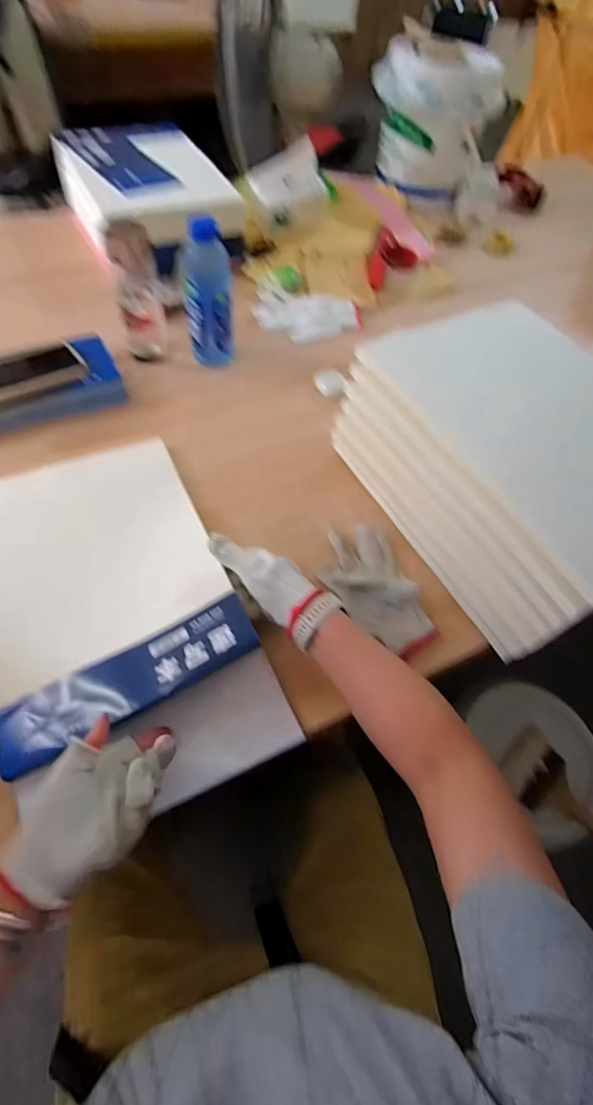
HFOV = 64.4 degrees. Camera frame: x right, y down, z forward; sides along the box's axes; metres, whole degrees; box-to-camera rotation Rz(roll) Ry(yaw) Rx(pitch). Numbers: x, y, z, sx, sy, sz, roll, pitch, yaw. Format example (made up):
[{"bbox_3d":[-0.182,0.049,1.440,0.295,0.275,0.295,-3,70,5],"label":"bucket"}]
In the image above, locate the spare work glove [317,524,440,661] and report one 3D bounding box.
[{"bbox_3d":[0.092,0.044,0.567,0.098,0.026,0.170,-18,61,-15],"label":"spare work glove"}]

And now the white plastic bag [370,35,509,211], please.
[{"bbox_3d":[0.334,-1.042,1.152,0.246,0.246,0.236,-38,68,-24],"label":"white plastic bag"}]

